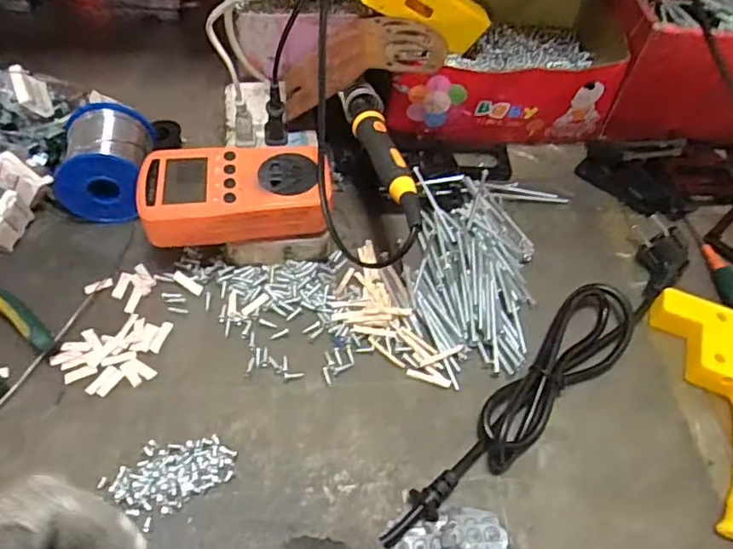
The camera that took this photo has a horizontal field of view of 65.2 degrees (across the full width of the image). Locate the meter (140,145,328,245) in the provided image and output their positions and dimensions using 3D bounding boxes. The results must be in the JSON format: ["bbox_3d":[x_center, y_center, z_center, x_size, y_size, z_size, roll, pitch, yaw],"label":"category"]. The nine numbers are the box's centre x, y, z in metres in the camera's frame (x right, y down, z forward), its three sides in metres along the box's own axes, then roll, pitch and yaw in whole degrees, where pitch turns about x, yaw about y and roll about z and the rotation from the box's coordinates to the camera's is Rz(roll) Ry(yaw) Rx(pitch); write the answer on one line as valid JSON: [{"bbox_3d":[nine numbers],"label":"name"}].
[{"bbox_3d":[-0.090,-0.057,0.402,0.125,0.031,0.064,-4,54,-8],"label":"meter"}]

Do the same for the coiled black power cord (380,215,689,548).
[{"bbox_3d":[0.127,0.060,0.382,0.047,0.030,0.310,40,60,22],"label":"coiled black power cord"}]

